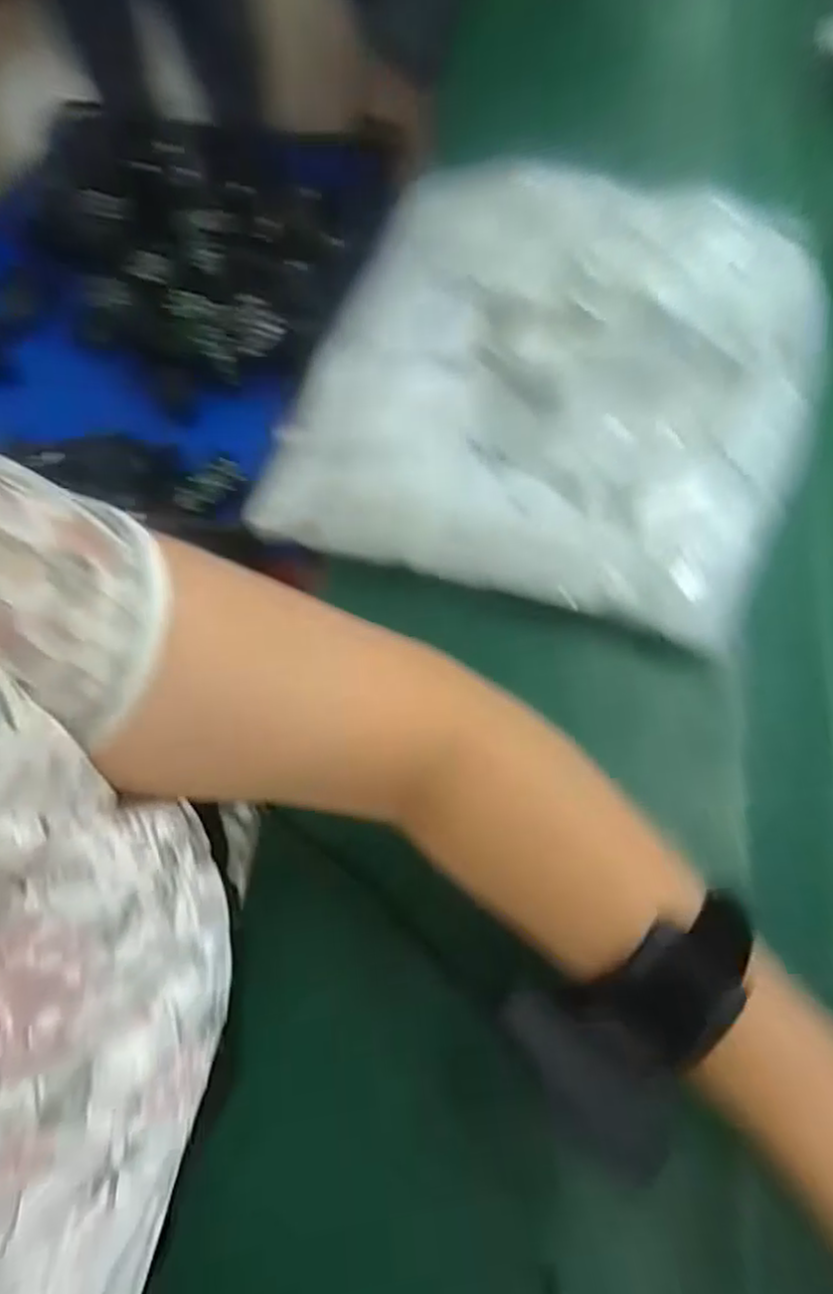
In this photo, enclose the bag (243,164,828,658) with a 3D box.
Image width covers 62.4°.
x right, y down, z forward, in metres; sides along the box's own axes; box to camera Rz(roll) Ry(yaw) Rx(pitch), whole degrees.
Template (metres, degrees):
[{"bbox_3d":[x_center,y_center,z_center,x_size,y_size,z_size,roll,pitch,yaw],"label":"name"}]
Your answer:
[{"bbox_3d":[0.082,-0.161,0.424,0.299,0.047,0.281,21,80,11],"label":"bag"}]

